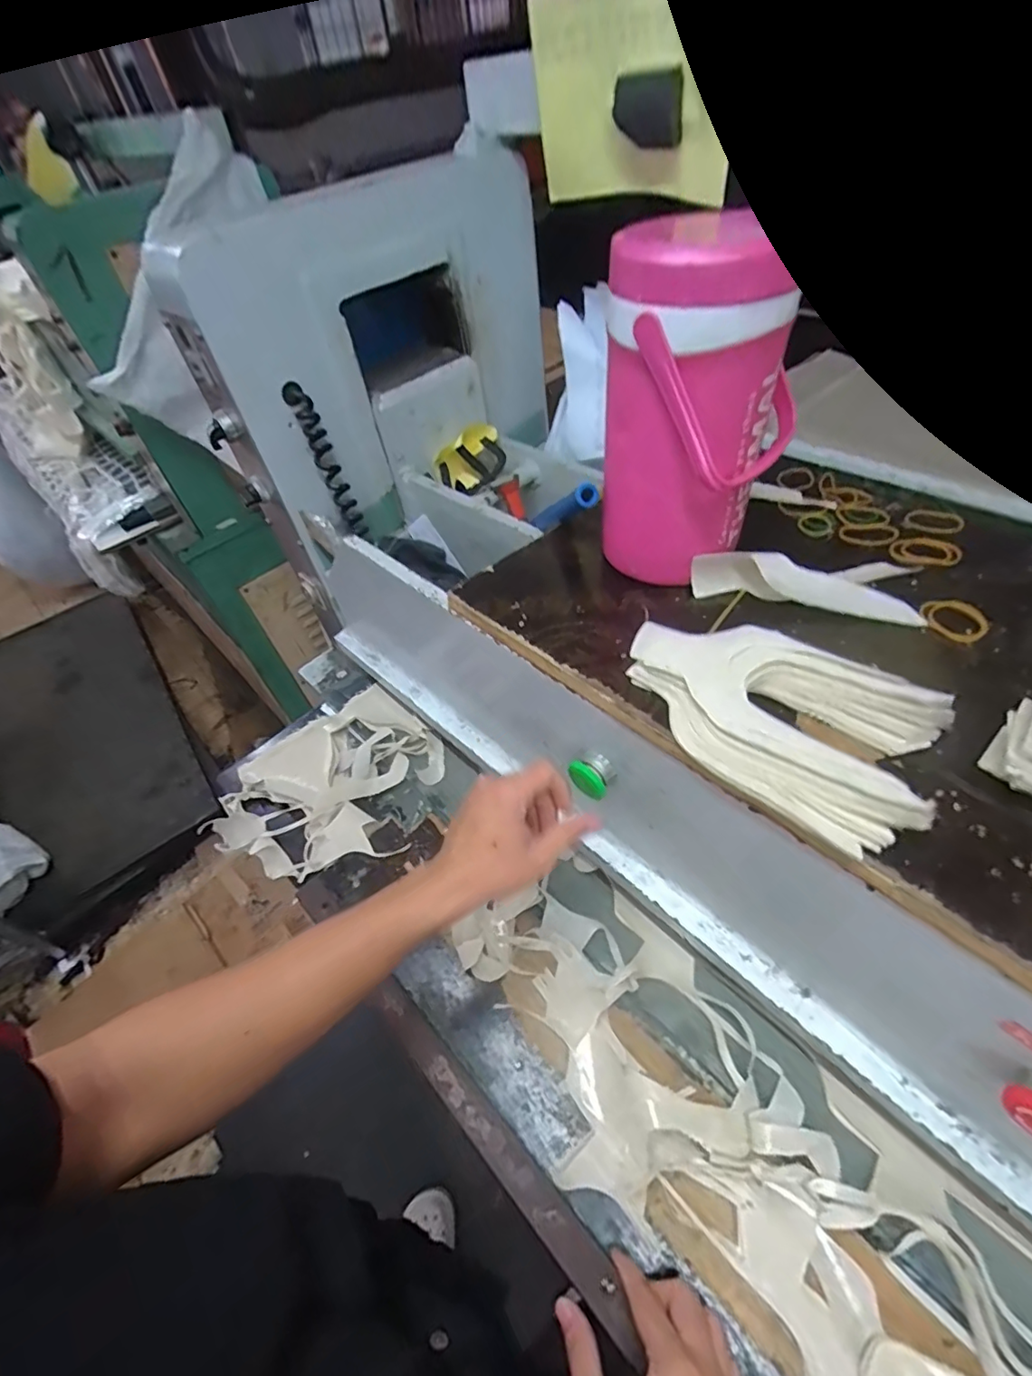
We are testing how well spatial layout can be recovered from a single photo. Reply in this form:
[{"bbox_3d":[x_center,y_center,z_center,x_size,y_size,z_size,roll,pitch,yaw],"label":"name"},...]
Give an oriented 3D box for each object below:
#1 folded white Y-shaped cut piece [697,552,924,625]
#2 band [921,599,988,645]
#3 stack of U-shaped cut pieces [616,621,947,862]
[{"bbox_3d":[0.240,-0.096,0.452,0.178,0.034,0.073,11,45,16],"label":"folded white Y-shaped cut piece"},{"bbox_3d":[0.332,-0.053,0.420,0.045,0.004,0.043,-3,51,4],"label":"band"},{"bbox_3d":[0.169,0.011,0.365,0.187,0.029,0.125,32,53,32],"label":"stack of U-shaped cut pieces"}]

